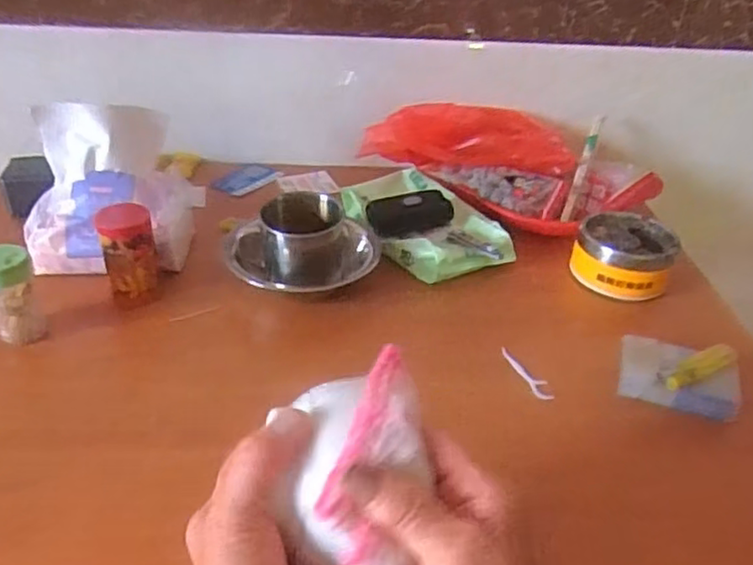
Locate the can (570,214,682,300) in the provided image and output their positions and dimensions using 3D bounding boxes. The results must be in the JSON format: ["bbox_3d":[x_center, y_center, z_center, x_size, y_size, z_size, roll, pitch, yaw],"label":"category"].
[{"bbox_3d":[0.264,-0.026,0.714,0.096,0.057,0.102,2,35,-2],"label":"can"}]

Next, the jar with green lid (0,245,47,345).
[{"bbox_3d":[-0.314,0.012,0.576,0.041,0.080,0.041,2,35,-2],"label":"jar with green lid"}]

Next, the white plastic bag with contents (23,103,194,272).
[{"bbox_3d":[-0.269,-0.087,0.667,0.155,0.154,0.088,-2,35,-7],"label":"white plastic bag with contents"}]

